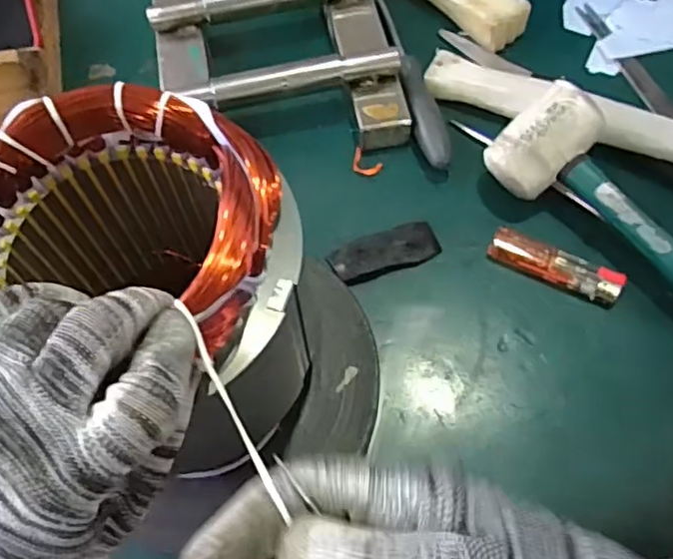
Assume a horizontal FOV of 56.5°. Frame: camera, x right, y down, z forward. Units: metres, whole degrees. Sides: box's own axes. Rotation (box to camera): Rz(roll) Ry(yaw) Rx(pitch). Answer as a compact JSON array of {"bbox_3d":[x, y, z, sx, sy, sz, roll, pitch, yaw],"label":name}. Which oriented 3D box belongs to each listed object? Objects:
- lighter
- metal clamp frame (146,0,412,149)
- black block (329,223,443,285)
[{"bbox_3d":[0.143,-0.009,0.412,0.084,0.013,0.021,26,68,16],"label":"lighter"},{"bbox_3d":[-0.050,-0.180,0.494,0.178,0.047,0.190,-11,64,-2],"label":"metal clamp frame"},{"bbox_3d":[0.033,-0.018,0.426,0.072,0.008,0.031,-24,65,-8],"label":"black block"}]

